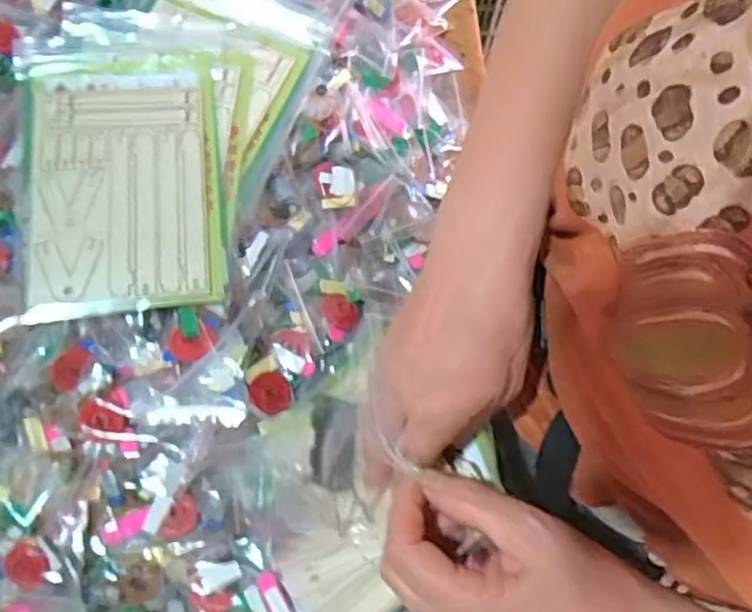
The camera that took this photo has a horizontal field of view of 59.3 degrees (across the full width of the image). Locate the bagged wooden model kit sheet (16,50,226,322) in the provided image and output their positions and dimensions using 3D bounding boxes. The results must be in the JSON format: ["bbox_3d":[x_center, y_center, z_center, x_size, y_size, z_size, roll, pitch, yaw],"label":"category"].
[{"bbox_3d":[-0.197,-0.101,0.509,0.144,0.011,0.215,-5,73,-10],"label":"bagged wooden model kit sheet"}]

